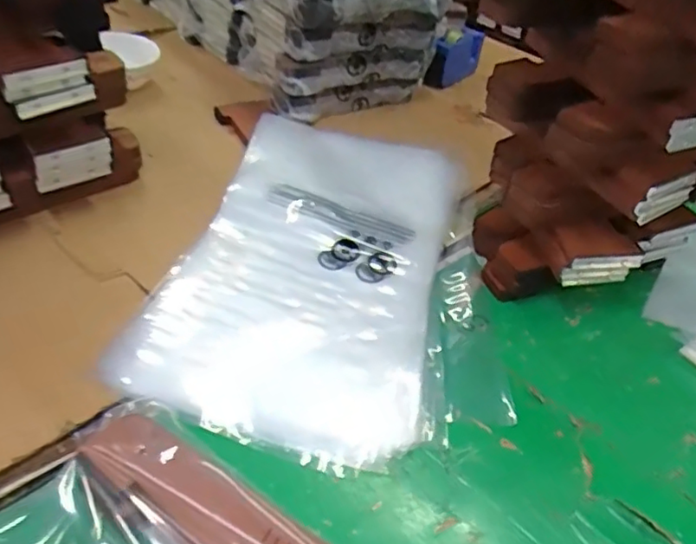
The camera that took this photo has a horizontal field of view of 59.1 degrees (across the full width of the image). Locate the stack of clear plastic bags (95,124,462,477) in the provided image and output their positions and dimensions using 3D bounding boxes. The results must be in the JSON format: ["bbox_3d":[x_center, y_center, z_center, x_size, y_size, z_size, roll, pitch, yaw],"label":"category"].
[{"bbox_3d":[-0.034,-0.033,0.715,0.295,0.056,0.512,12,41,5],"label":"stack of clear plastic bags"}]

